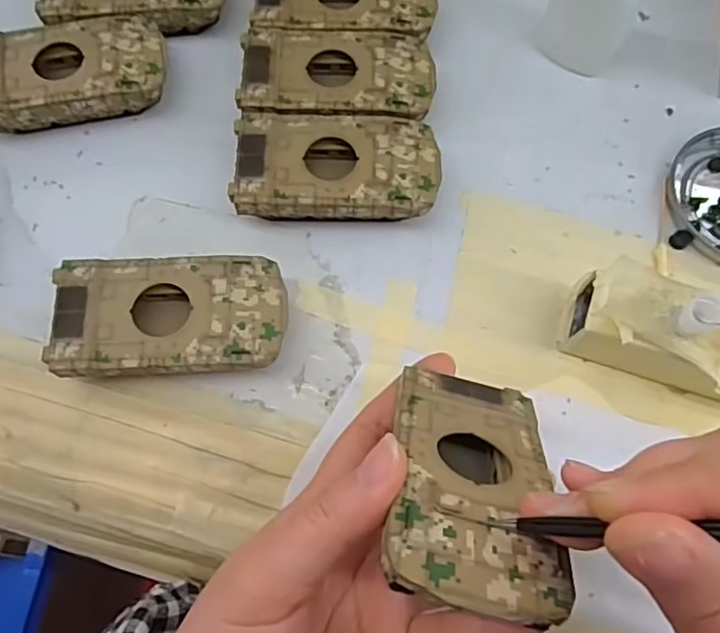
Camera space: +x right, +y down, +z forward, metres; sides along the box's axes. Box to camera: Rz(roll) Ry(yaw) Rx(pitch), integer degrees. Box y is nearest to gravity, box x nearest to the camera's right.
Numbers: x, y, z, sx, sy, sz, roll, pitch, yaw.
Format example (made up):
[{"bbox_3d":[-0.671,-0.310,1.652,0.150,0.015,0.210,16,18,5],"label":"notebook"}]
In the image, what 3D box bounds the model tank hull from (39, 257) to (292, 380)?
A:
[{"bbox_3d":[-0.081,0.001,0.264,0.096,0.026,0.050,-3,70,-2],"label":"model tank hull"}]

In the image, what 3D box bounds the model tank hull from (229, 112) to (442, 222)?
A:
[{"bbox_3d":[-0.011,-0.070,0.292,0.095,0.025,0.054,0,70,-1],"label":"model tank hull"}]

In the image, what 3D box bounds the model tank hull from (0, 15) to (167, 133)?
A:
[{"bbox_3d":[-0.147,-0.124,0.309,0.092,0.027,0.050,-11,71,-5],"label":"model tank hull"}]

